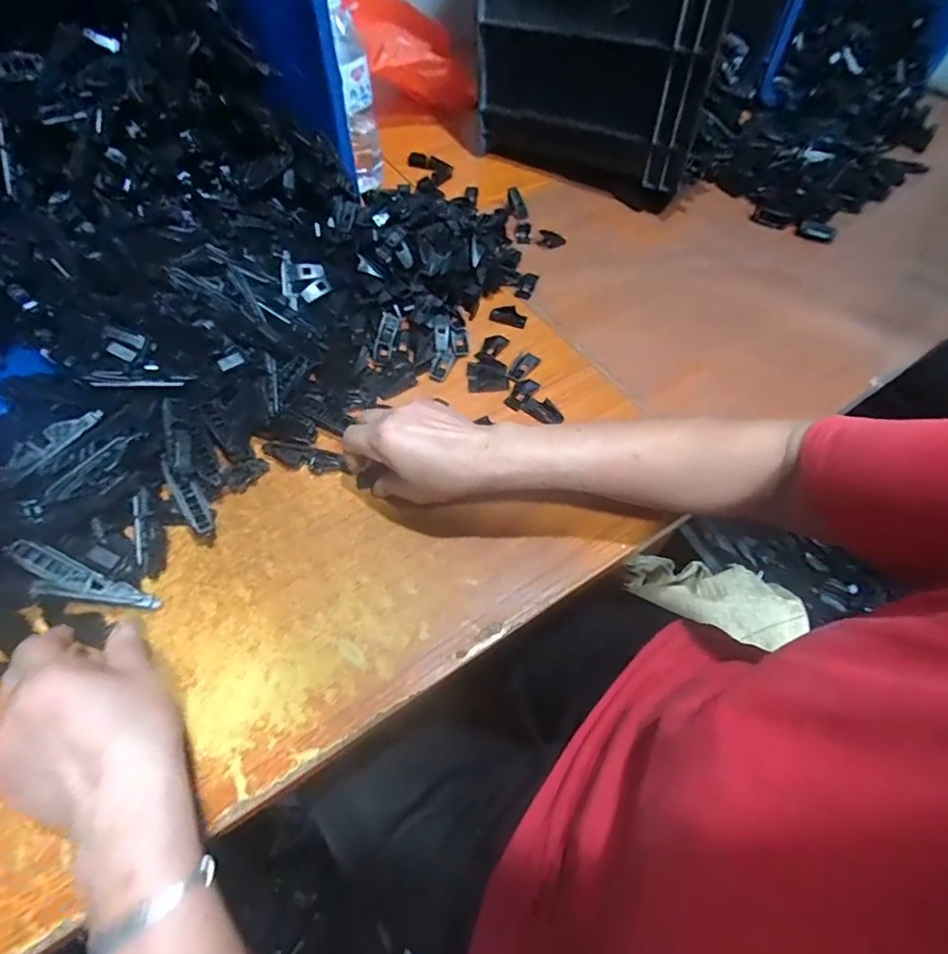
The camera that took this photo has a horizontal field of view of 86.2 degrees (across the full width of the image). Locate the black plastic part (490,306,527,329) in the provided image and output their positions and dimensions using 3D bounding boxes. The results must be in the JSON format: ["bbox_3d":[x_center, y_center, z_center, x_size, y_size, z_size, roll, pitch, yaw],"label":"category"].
[{"bbox_3d":[0.040,-0.184,0.573,0.041,0.005,0.029,20,59,8],"label":"black plastic part"}]

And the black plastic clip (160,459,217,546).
[{"bbox_3d":[-0.230,0.019,0.413,0.019,0.015,0.074,-29,97,-19],"label":"black plastic clip"}]

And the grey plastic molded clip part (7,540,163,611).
[{"bbox_3d":[-0.288,0.077,0.369,0.106,0.016,0.028,26,59,-6],"label":"grey plastic molded clip part"}]

